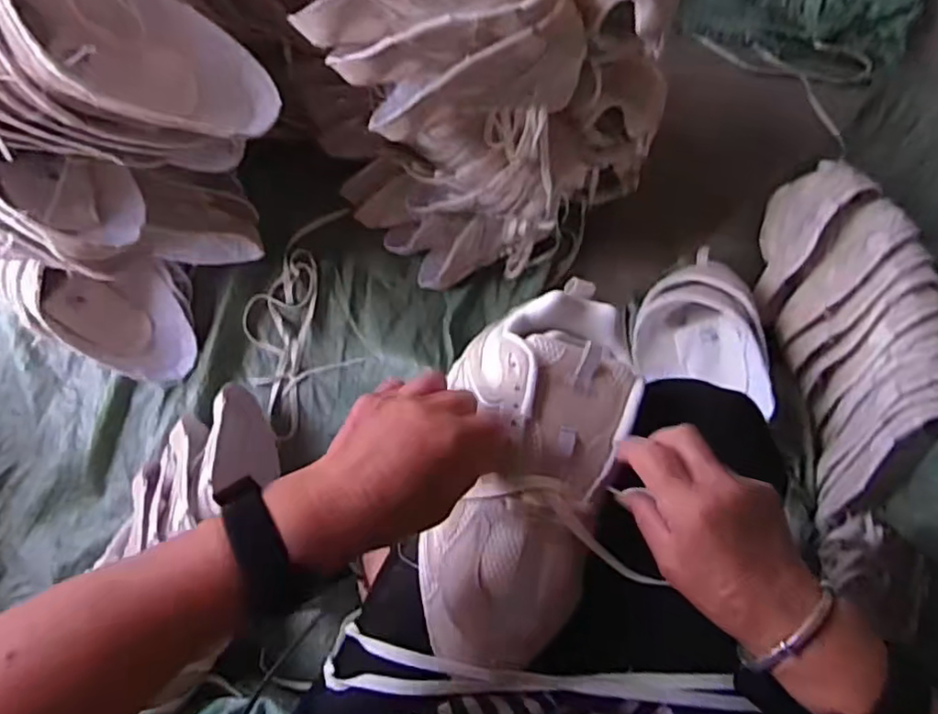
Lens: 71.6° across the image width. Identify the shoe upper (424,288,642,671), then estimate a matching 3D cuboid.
[{"bbox_3d":[0.036,0.077,0.441,0.120,0.075,0.262,15,79,7],"label":"shoe upper"}]

